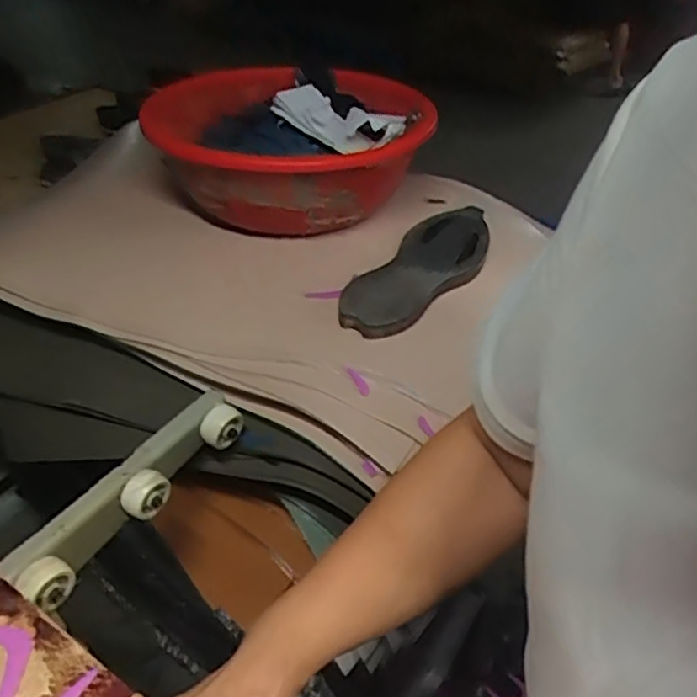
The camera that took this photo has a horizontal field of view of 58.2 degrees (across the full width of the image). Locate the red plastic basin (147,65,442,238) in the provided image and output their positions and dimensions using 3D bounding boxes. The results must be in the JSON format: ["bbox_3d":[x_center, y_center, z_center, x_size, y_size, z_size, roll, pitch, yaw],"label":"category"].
[{"bbox_3d":[-0.077,-0.275,0.862,0.297,0.156,0.338,30,51,31],"label":"red plastic basin"}]

